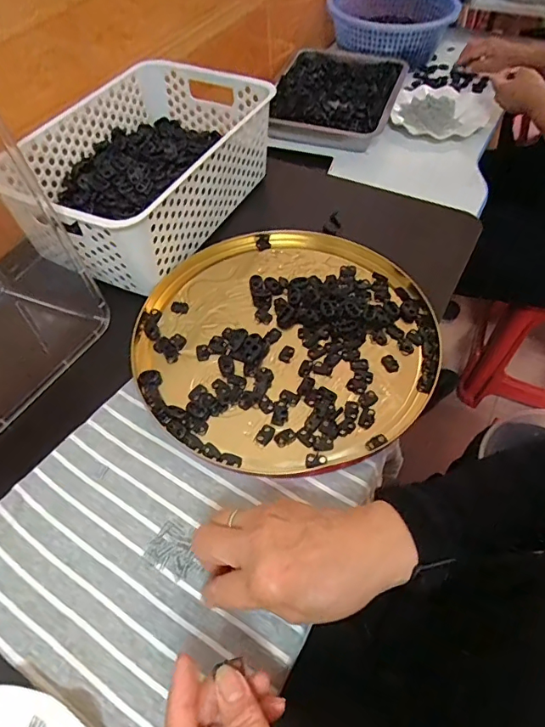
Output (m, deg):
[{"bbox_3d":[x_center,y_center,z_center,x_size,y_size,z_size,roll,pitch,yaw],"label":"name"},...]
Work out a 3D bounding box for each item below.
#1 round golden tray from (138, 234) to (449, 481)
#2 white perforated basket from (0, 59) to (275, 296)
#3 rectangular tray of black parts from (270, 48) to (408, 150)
[{"bbox_3d":[0.012,-0.031,0.485,0.282,0.014,0.284,-1,54,1],"label":"round golden tray"},{"bbox_3d":[-0.148,-0.233,0.578,0.200,0.101,0.304,23,58,17],"label":"white perforated basket"},{"bbox_3d":[0.125,-0.530,0.948,0.231,0.044,0.320,15,55,12],"label":"rectangular tray of black parts"}]

